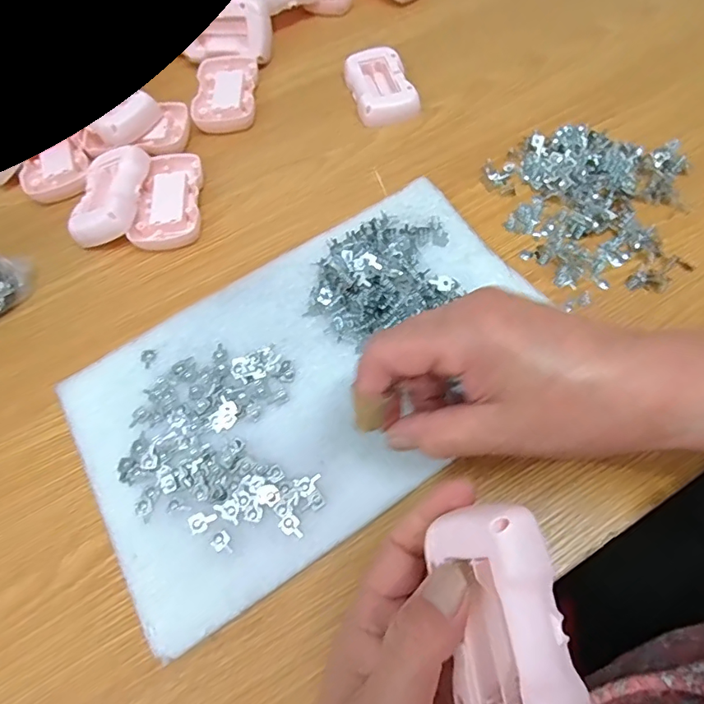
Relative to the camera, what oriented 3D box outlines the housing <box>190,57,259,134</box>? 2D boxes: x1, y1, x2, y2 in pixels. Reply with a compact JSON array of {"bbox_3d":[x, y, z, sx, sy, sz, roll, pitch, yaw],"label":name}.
[{"bbox_3d":[-0.114,-0.234,0.434,0.053,0.011,0.086,-2,64,3],"label":"housing"}]

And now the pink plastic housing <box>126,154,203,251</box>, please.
[{"bbox_3d":[-0.143,-0.120,0.380,0.047,0.012,0.087,-1,64,4],"label":"pink plastic housing"}]

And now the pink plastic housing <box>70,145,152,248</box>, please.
[{"bbox_3d":[-0.189,-0.124,0.373,0.048,0.023,0.086,-1,65,2],"label":"pink plastic housing"}]

